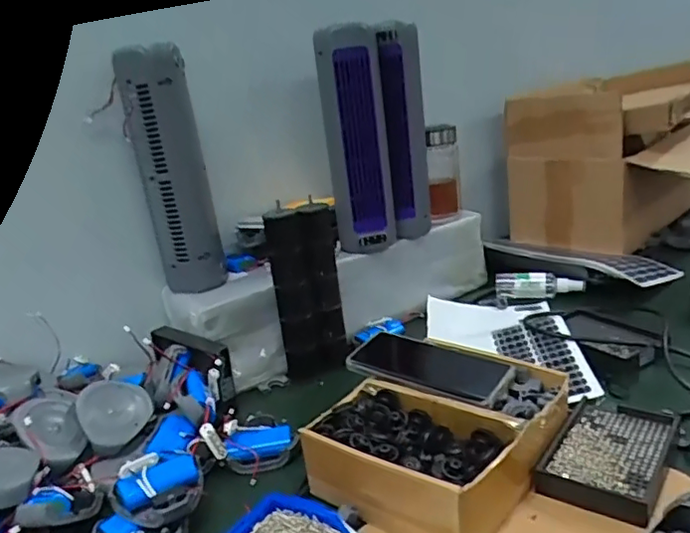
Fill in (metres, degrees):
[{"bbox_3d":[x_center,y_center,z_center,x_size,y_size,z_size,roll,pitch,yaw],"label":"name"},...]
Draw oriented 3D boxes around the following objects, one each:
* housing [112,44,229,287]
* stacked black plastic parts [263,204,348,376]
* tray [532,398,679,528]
[{"bbox_3d":[-0.213,-0.114,0.722,0.081,0.296,0.043,-11,17,-14],"label":"housing"},{"bbox_3d":[-0.045,0.029,0.733,0.080,0.209,0.041,-7,17,-1],"label":"stacked black plastic parts"},{"bbox_3d":[0.244,0.167,0.531,0.089,0.023,0.156,6,21,37],"label":"tray"}]

